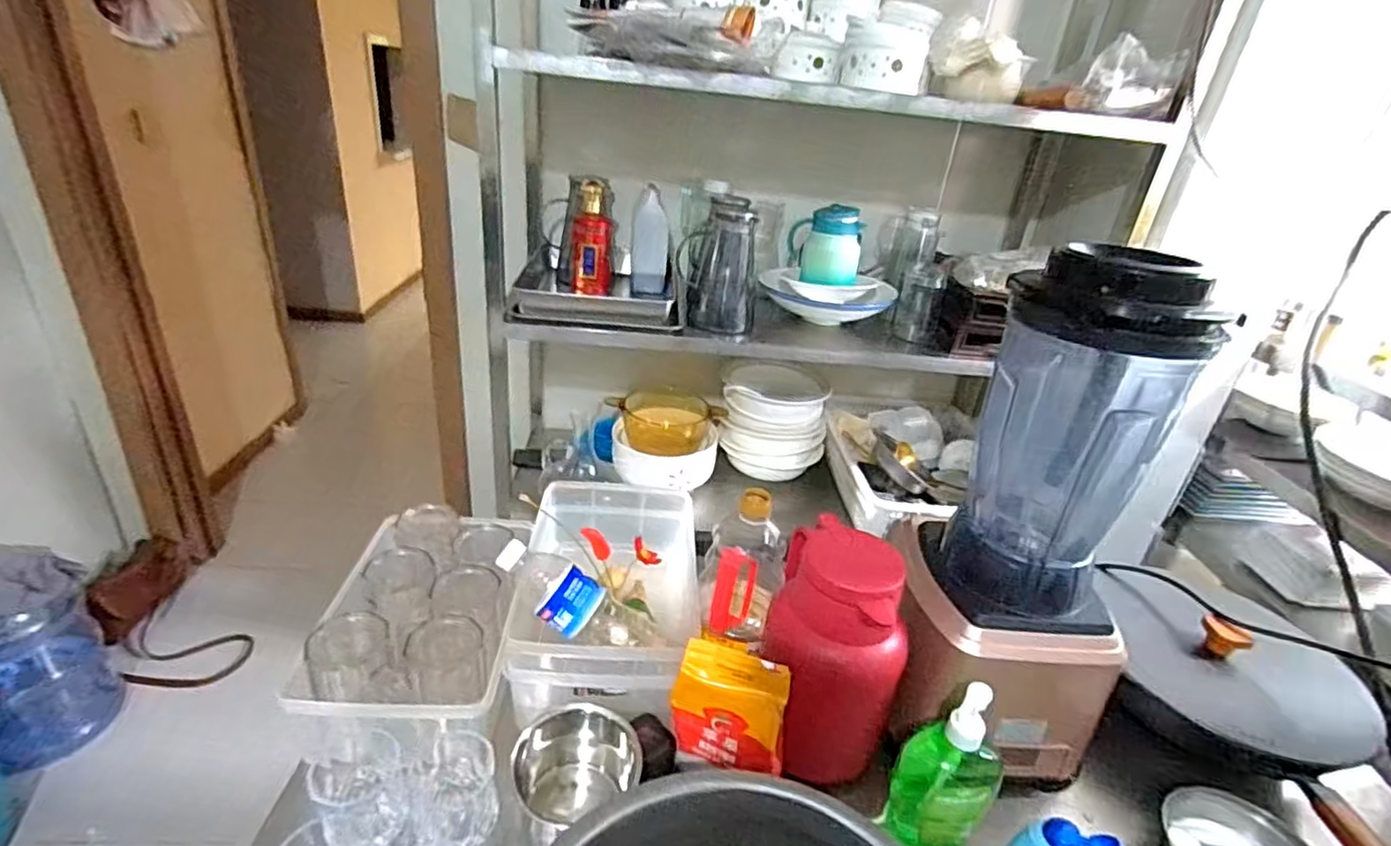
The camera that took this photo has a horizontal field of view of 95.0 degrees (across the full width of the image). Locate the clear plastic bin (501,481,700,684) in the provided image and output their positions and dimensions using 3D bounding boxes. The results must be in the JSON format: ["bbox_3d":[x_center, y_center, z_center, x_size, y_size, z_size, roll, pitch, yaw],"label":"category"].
[{"bbox_3d":[-0.101,0.204,0.772,0.199,0.137,0.296,4,27,-4],"label":"clear plastic bin"}]

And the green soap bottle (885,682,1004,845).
[{"bbox_3d":[0.232,0.313,0.583,0.082,0.170,0.050,28,34,35],"label":"green soap bottle"}]

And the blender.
[{"bbox_3d":[0.332,0.094,0.624,0.193,0.490,0.185,5,27,-3],"label":"blender"}]

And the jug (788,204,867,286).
[{"bbox_3d":[0.268,-0.372,1.324,0.138,0.146,0.105,7,27,2],"label":"jug"}]

